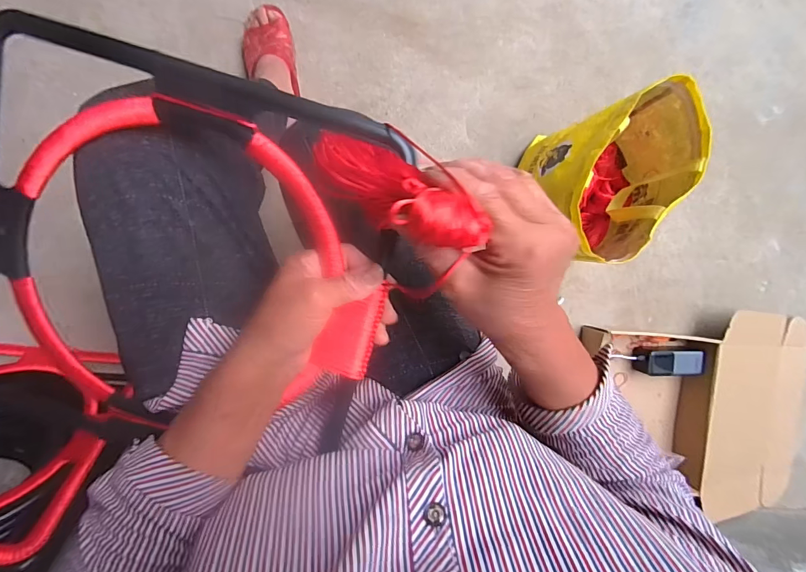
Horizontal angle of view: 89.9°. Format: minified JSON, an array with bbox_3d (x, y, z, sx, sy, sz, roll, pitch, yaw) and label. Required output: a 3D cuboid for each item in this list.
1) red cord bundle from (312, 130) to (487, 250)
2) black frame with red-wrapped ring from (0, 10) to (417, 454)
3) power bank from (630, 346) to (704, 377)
[{"bbox_3d":[-0.010,-0.067,0.270,0.051,0.029,0.143,-48,57,-3],"label":"red cord bundle"},{"bbox_3d":[-0.176,-0.018,0.331,0.323,0.027,0.301,14,101,-5],"label":"black frame with red-wrapped ring"},{"bbox_3d":[0.563,0.162,0.863,0.140,0.046,0.057,2,93,4],"label":"power bank"}]

